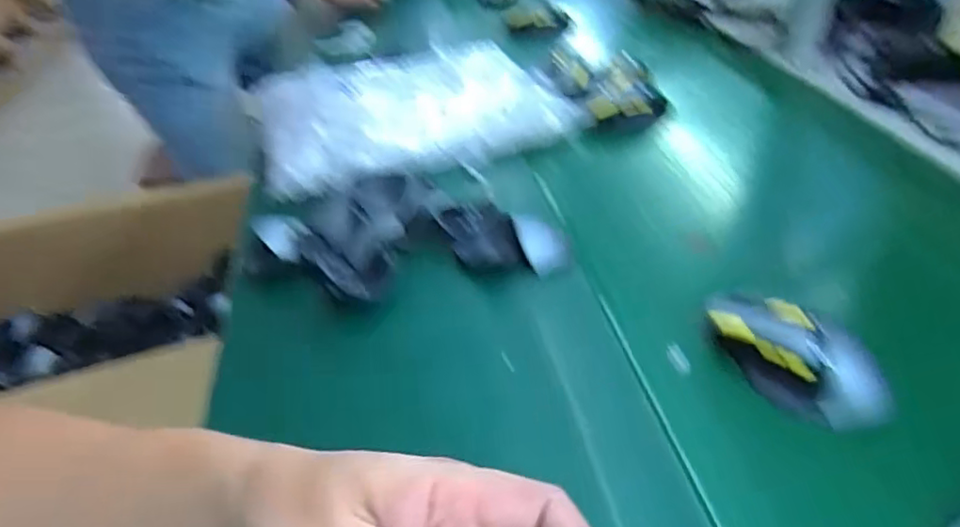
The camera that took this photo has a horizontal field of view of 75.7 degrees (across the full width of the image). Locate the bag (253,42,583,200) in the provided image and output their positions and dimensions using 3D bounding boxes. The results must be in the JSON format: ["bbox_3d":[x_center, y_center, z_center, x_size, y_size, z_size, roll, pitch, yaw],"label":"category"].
[{"bbox_3d":[-0.081,-0.193,0.719,0.343,0.051,0.259,-14,38,-11],"label":"bag"}]

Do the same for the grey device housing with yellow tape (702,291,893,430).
[{"bbox_3d":[0.209,0.063,0.416,0.116,0.050,0.057,24,46,33],"label":"grey device housing with yellow tape"}]

